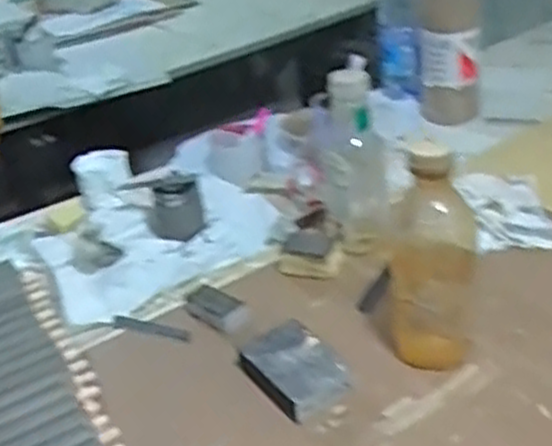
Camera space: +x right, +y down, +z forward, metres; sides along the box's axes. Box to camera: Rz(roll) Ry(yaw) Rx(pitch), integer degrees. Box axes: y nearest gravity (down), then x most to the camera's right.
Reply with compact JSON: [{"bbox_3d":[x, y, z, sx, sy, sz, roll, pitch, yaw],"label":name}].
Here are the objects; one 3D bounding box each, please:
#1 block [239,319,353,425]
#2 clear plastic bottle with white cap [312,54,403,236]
[{"bbox_3d":[0.019,0.132,0.716,0.067,0.027,0.098,-23,33,-25],"label":"block"},{"bbox_3d":[0.090,-0.069,0.869,0.087,0.215,0.079,-2,30,11],"label":"clear plastic bottle with white cap"}]

